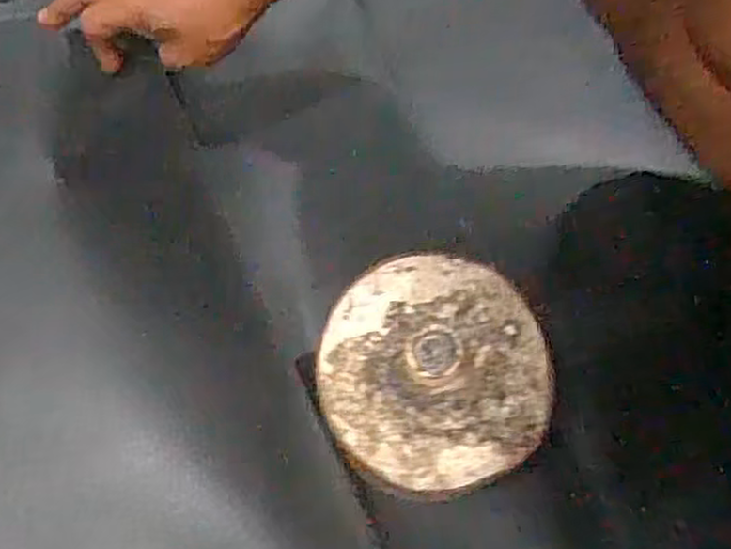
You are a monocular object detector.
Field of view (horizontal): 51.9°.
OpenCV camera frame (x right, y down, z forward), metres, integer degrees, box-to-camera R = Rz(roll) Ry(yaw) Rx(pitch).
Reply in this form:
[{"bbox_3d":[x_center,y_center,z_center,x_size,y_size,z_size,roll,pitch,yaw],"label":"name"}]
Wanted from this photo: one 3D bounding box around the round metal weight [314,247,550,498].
[{"bbox_3d":[0.042,0.053,0.447,0.134,0.032,0.139,1,71,-2],"label":"round metal weight"}]

